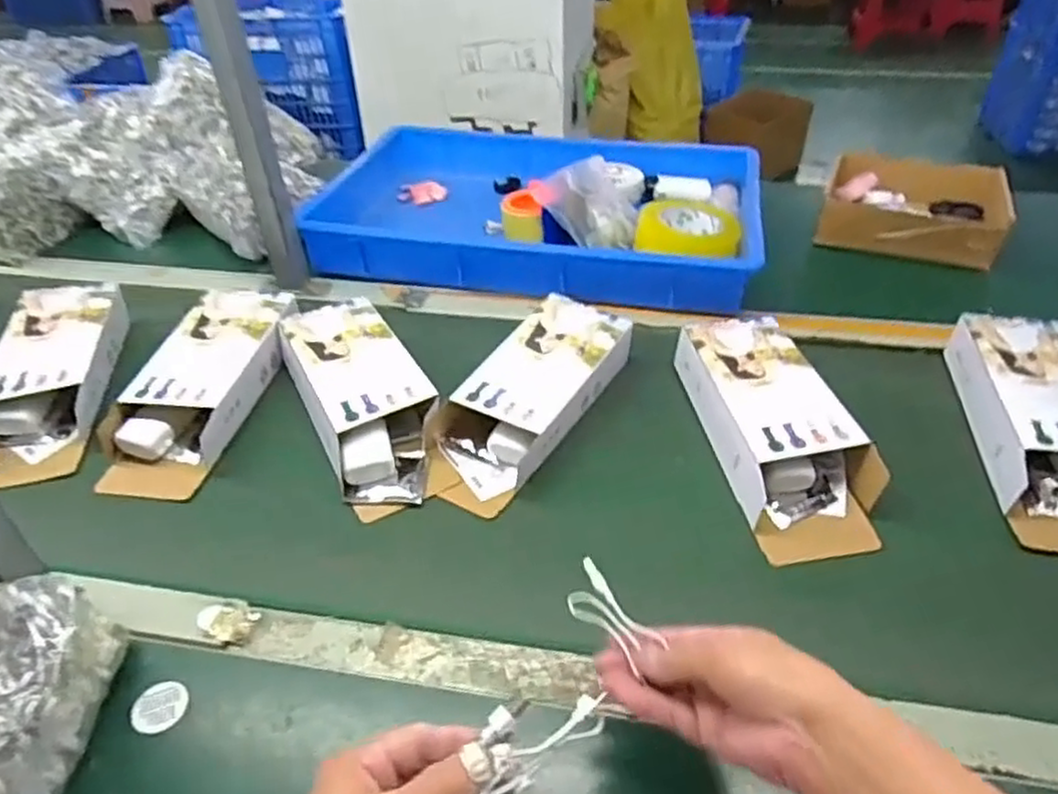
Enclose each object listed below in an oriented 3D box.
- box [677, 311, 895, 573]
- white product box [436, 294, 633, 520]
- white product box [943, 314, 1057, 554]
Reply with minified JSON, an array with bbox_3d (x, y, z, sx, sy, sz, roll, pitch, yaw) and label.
[{"bbox_3d":[0.219,0.018,0.655,0.109,0.053,0.236,-8,43,-5],"label":"box"},{"bbox_3d":[-0.002,-0.002,0.687,0.103,0.052,0.252,21,48,25],"label":"white product box"},{"bbox_3d":[0.457,0.025,0.639,0.102,0.068,0.248,2,43,7],"label":"white product box"}]

